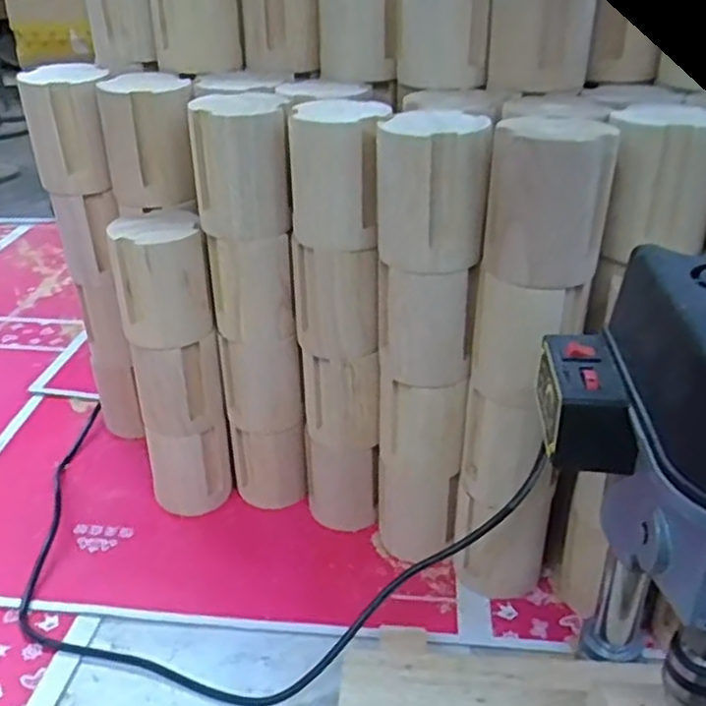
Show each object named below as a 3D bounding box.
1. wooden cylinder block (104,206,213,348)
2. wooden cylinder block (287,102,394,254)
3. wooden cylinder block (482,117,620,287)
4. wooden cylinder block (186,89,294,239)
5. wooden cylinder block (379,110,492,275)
[{"bbox_3d":[-0.165,-0.063,0.622,0.074,0.102,0.059,-12,32,-19],"label":"wooden cylinder block"},{"bbox_3d":[-0.011,-0.138,0.556,0.074,0.097,0.069,3,30,6],"label":"wooden cylinder block"},{"bbox_3d":[0.131,-0.104,0.488,0.076,0.097,0.075,8,31,15],"label":"wooden cylinder block"},{"bbox_3d":[-0.090,-0.151,0.582,0.074,0.101,0.073,-5,30,-7],"label":"wooden cylinder block"},{"bbox_3d":[0.056,-0.116,0.516,0.074,0.096,0.068,0,30,2],"label":"wooden cylinder block"}]

